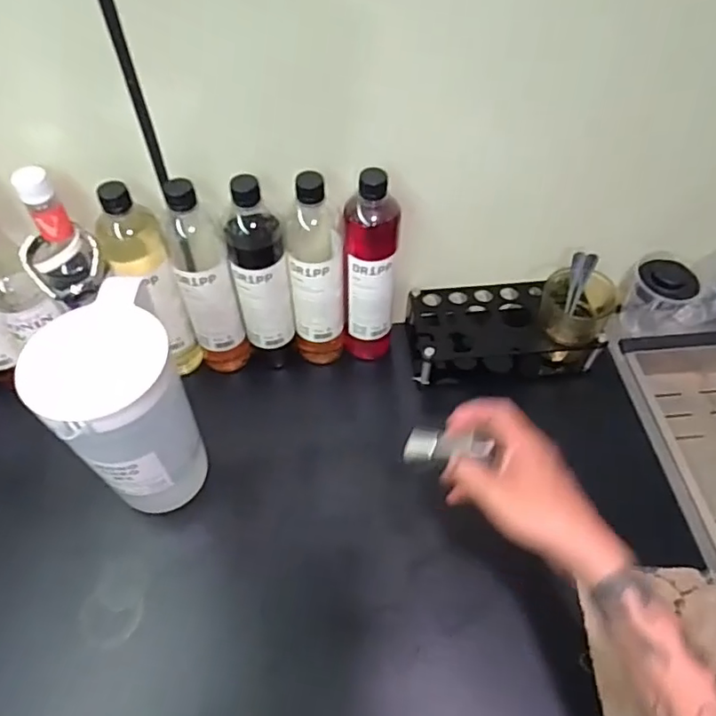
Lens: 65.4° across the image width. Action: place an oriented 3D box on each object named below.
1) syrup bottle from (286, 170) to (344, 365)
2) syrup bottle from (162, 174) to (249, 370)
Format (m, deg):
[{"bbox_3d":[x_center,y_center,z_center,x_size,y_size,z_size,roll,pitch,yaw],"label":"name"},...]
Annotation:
[{"bbox_3d":[-0.050,-0.094,0.686,0.063,0.299,0.061,-3,54,-4],"label":"syrup bottle"},{"bbox_3d":[-0.185,-0.088,0.687,0.062,0.292,0.075,-16,56,-13],"label":"syrup bottle"}]

